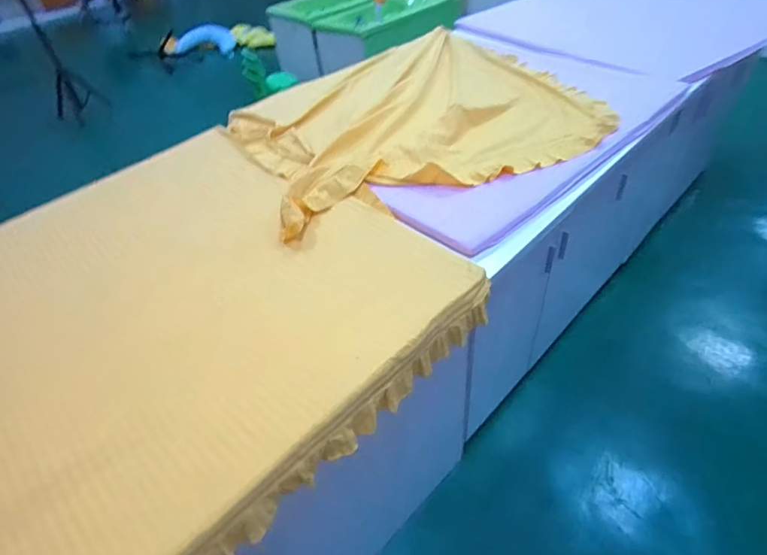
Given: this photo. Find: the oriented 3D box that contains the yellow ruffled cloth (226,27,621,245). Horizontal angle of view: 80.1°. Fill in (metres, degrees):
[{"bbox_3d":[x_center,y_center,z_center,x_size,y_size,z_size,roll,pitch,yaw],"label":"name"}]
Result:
[{"bbox_3d":[0.061,-0.596,1.609,1.116,0.078,1.078,-23,46,-14],"label":"yellow ruffled cloth"}]

